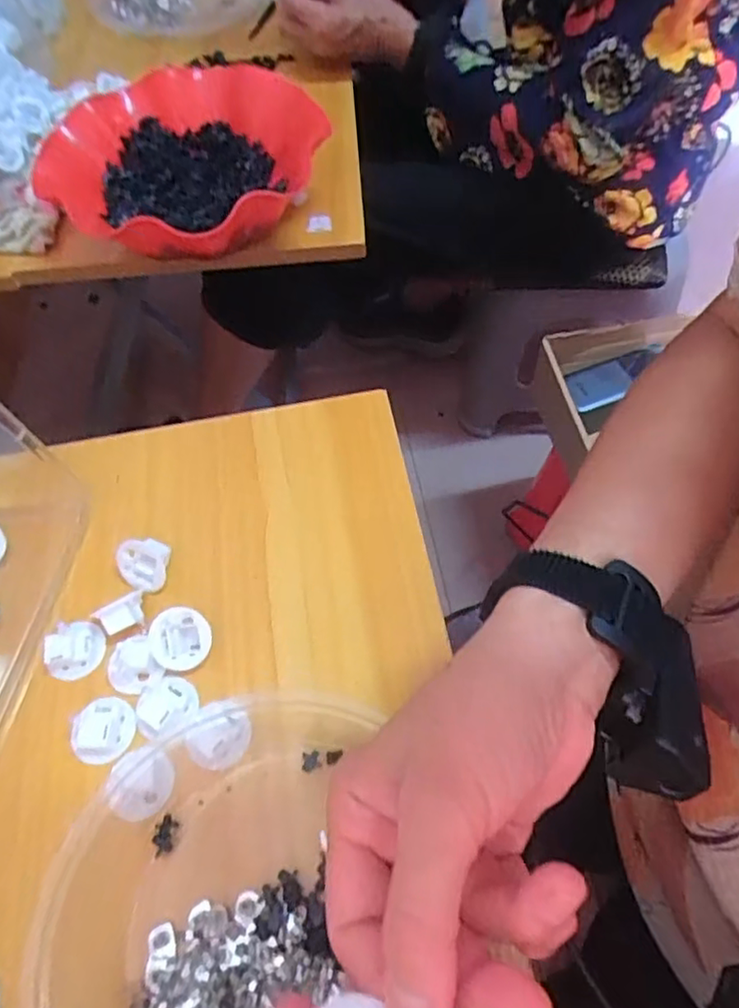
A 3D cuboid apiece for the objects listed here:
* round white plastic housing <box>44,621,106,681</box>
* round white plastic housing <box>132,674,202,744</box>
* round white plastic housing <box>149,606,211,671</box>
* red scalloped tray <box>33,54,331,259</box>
[{"bbox_3d":[-0.163,0.079,0.347,0.028,0.013,0.029,-3,58,1],"label":"round white plastic housing"},{"bbox_3d":[-0.105,0.106,0.327,0.028,0.009,0.032,10,59,9],"label":"round white plastic housing"},{"bbox_3d":[-0.103,0.073,0.342,0.032,0.008,0.033,-7,88,-3],"label":"round white plastic housing"},{"bbox_3d":[-0.146,-0.273,0.523,0.216,0.065,0.209,9,59,8],"label":"red scalloped tray"}]

